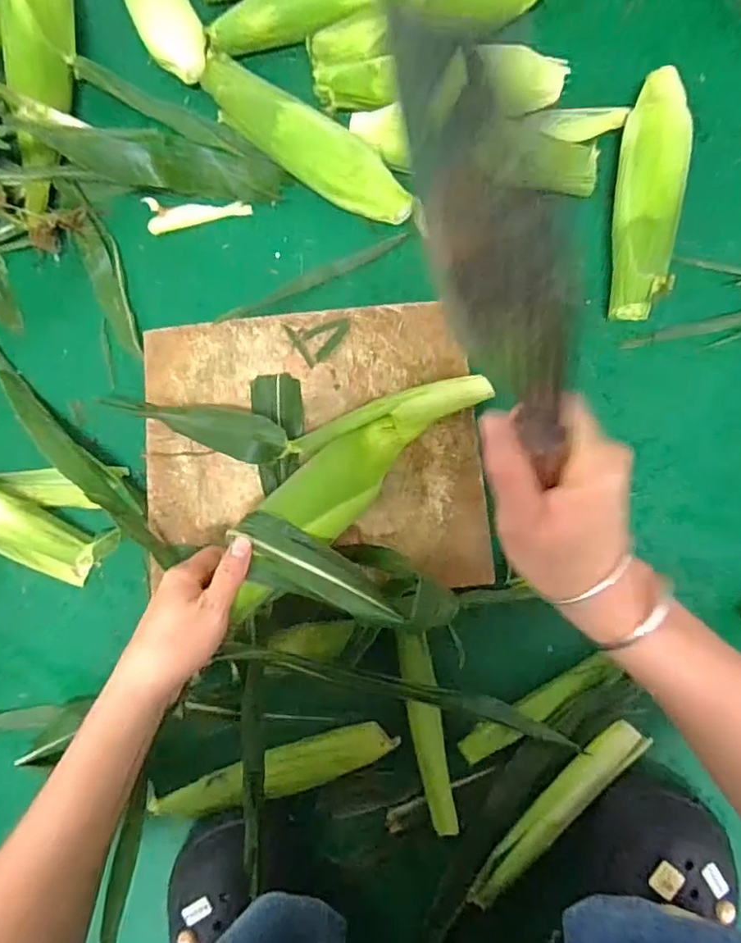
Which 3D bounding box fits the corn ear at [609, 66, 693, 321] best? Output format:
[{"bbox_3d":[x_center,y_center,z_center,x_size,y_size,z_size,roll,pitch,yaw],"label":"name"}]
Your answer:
[{"bbox_3d":[0.254,-0.258,0.525,0.052,0.049,0.235,10,83,2],"label":"corn ear"}]

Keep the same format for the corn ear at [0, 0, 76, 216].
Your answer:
[{"bbox_3d":[-0.316,-0.413,0.555,0.055,0.050,0.335,-5,83,1],"label":"corn ear"}]

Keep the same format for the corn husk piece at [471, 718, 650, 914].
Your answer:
[{"bbox_3d":[0.151,0.279,0.472,0.188,0.013,0.031,-44,84,-4],"label":"corn husk piece"}]

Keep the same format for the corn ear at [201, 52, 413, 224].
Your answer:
[{"bbox_3d":[-0.067,-0.310,0.535,0.240,0.045,0.056,35,85,5],"label":"corn ear"}]

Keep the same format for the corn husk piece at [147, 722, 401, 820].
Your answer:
[{"bbox_3d":[-0.078,0.246,0.471,0.198,0.025,0.036,-15,83,-1],"label":"corn husk piece"}]

